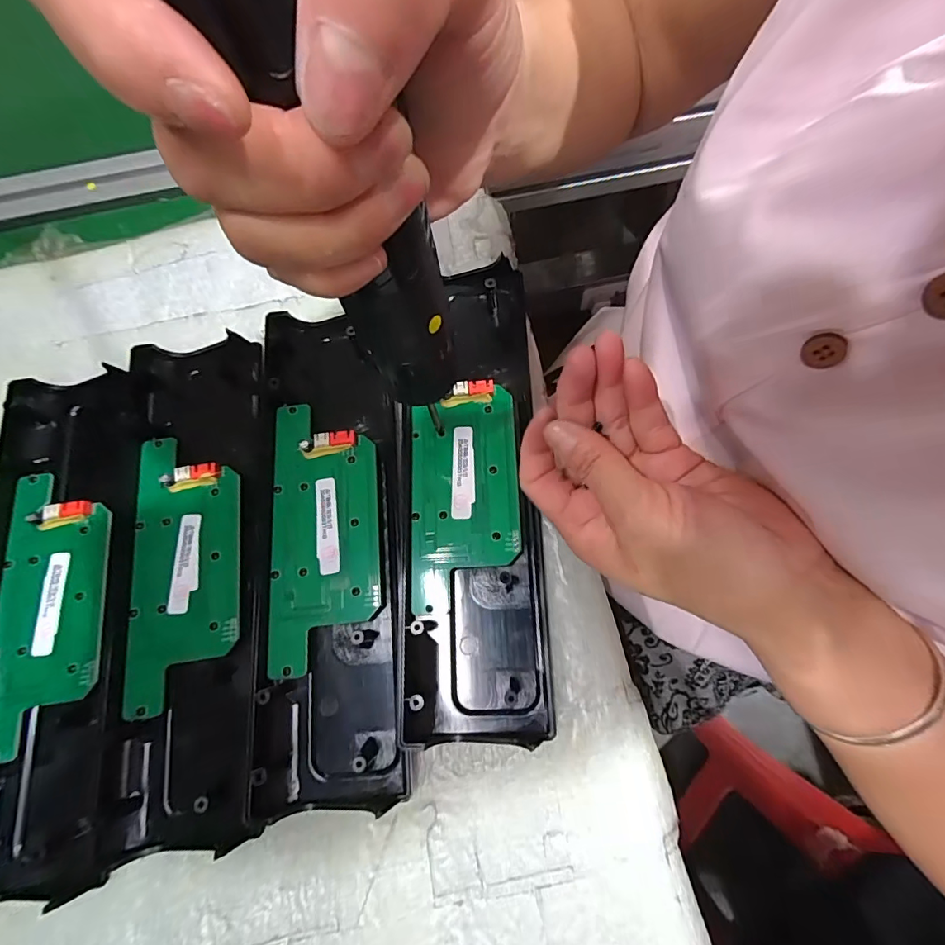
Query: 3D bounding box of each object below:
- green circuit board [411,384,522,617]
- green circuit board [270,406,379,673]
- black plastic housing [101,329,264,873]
[{"bbox_3d":[-0.004,0.012,0.240,0.054,0.004,0.110,-3,73,3],"label":"green circuit board"},{"bbox_3d":[-0.075,0.027,0.236,0.054,0.015,0.131,-6,73,1],"label":"green circuit board"},{"bbox_3d":[-0.145,0.046,0.245,0.076,0.035,0.250,-8,66,-2],"label":"black plastic housing"}]

